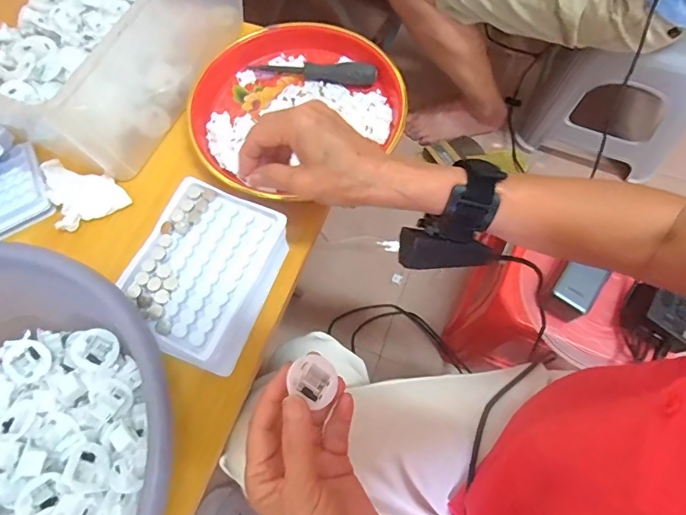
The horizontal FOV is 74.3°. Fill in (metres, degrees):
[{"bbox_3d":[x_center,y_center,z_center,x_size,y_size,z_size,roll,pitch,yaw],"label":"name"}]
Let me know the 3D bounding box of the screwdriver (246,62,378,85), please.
[{"bbox_3d":[-0.033,-0.208,0.496,0.140,0.018,0.018,11,70,6],"label":"screwdriver"}]

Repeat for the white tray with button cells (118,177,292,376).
[{"bbox_3d":[-0.112,0.018,0.387,0.104,0.071,0.133,23,71,10],"label":"white tray with button cells"}]

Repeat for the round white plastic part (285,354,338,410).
[{"bbox_3d":[-0.020,0.078,0.288,0.032,0.012,0.028,46,59,-3],"label":"round white plastic part"}]

